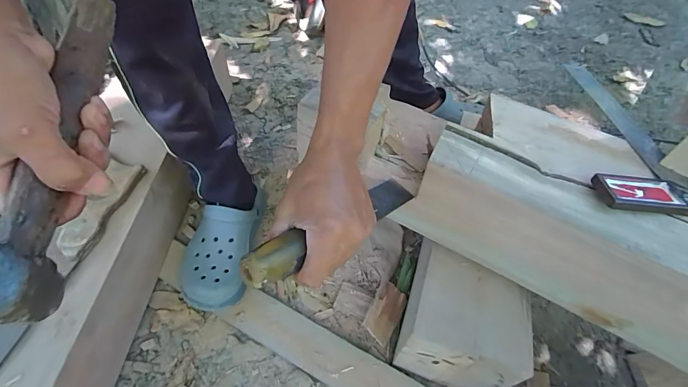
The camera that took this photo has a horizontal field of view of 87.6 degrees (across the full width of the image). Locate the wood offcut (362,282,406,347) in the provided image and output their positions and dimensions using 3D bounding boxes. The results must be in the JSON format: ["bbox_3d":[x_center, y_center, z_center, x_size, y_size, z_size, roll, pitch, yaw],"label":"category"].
[{"bbox_3d":[0.071,0.197,0.600,0.056,0.015,0.095,46,50,-11],"label":"wood offcut"}]

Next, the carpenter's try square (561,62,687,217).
[{"bbox_3d":[0.337,-0.083,0.456,0.114,0.021,0.306,11,43,3],"label":"carpenter's try square"}]

